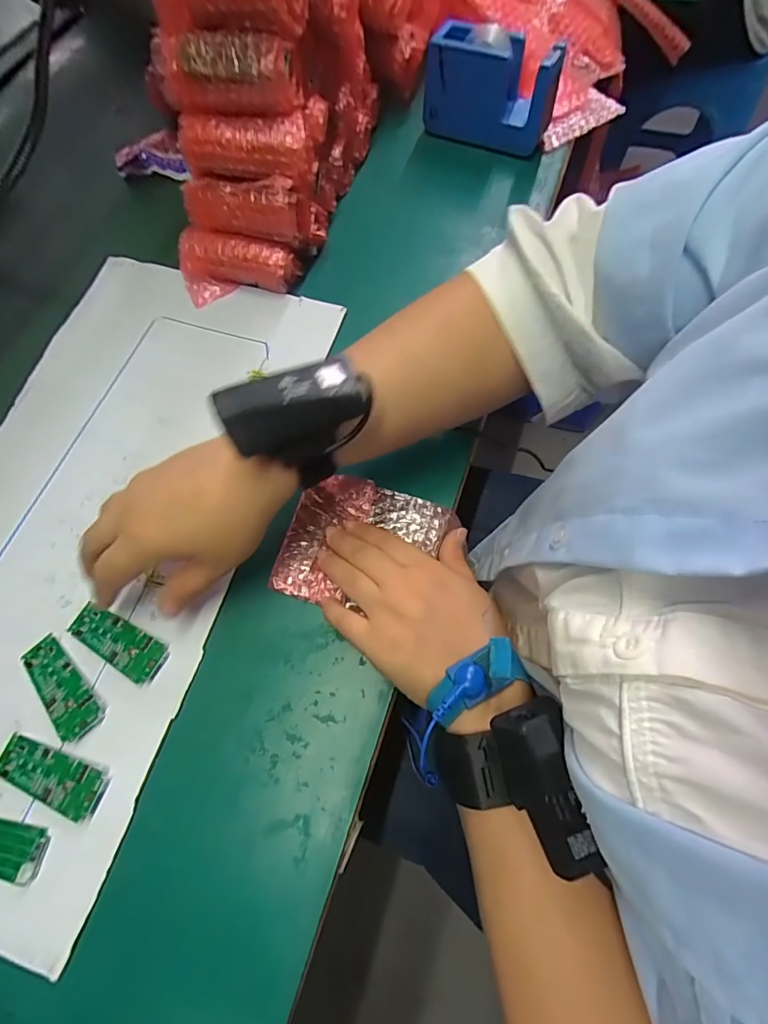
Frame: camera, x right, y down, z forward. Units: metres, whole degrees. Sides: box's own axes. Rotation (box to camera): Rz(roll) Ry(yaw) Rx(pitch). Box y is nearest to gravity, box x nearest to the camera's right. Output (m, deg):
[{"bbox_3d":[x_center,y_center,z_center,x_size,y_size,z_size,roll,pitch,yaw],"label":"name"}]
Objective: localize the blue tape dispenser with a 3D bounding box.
[{"bbox_3d":[0.110,-0.439,0.476,0.133,0.087,0.043,26,72,14],"label":"blue tape dispenser"}]

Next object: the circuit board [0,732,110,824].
[{"bbox_3d":[-0.207,0.161,0.280,0.073,0.006,0.029,18,70,8],"label":"circuit board"}]

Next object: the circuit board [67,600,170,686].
[{"bbox_3d":[-0.183,0.088,0.310,0.074,0.006,0.028,25,71,10],"label":"circuit board"}]

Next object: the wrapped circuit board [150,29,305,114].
[{"bbox_3d":[-0.122,-0.337,0.347,0.108,0.041,0.030,11,69,5],"label":"wrapped circuit board"}]

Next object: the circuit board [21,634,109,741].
[{"bbox_3d":[-0.213,0.115,0.300,0.072,0.005,0.028,42,75,16],"label":"circuit board"}]

